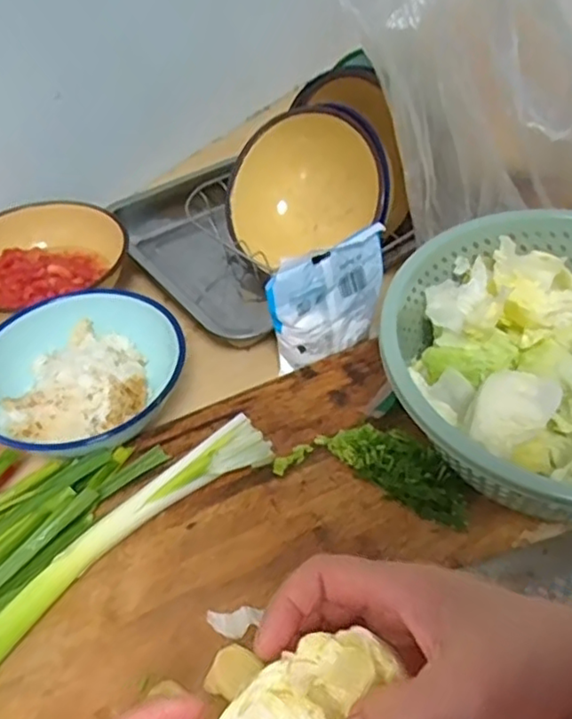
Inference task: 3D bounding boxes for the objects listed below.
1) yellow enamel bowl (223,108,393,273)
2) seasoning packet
[{"bbox_3d":[0.024,-0.177,0.702,0.179,0.157,0.095,8,46,11],"label":"yellow enamel bowl"},{"bbox_3d":[0.038,-0.054,0.583,0.114,0.118,0.026,-23,49,-19],"label":"seasoning packet"}]

